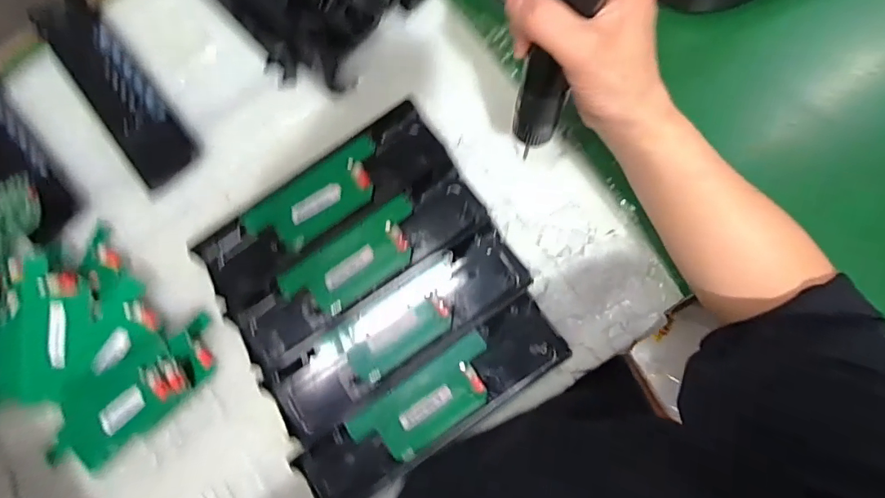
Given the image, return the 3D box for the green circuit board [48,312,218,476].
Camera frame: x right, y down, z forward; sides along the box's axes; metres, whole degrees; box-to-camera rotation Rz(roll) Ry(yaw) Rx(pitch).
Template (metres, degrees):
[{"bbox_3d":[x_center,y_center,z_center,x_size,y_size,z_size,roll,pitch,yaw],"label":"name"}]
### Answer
[{"bbox_3d":[-0.282,0.129,0.416,0.177,0.034,0.068,-41,81,-2],"label":"green circuit board"}]

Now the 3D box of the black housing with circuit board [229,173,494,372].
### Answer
[{"bbox_3d":[-0.074,0.017,0.428,0.241,0.011,0.064,-33,81,-1],"label":"black housing with circuit board"}]

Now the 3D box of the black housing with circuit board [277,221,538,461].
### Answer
[{"bbox_3d":[-0.037,0.073,0.418,0.239,0.011,0.067,-36,81,-1],"label":"black housing with circuit board"}]

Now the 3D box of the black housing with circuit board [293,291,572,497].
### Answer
[{"bbox_3d":[-0.007,0.134,0.405,0.242,0.014,0.064,-35,81,-1],"label":"black housing with circuit board"}]

